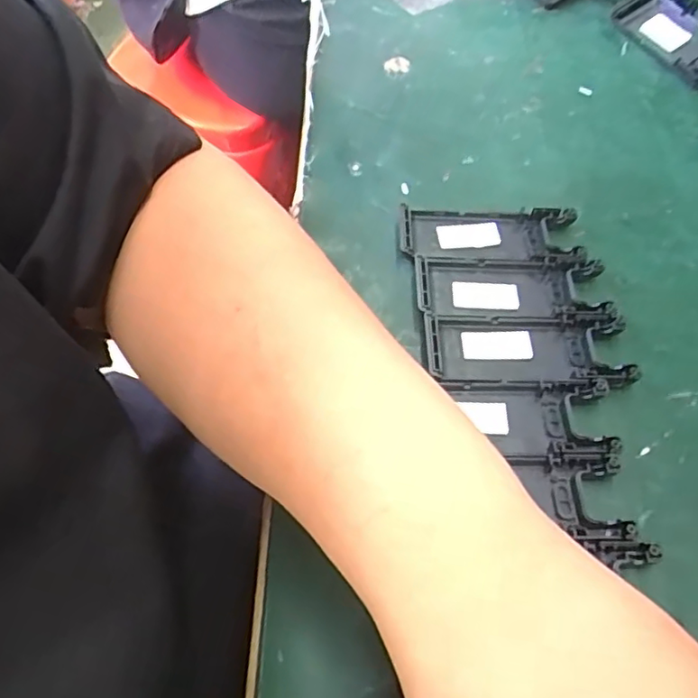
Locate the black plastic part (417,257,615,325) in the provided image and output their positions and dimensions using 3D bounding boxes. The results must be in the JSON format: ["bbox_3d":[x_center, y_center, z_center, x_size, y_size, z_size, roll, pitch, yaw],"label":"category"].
[{"bbox_3d":[0.087,-0.032,0.324,0.100,0.012,0.041,4,58,2],"label":"black plastic part"}]

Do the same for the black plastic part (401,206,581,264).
[{"bbox_3d":[0.080,-0.066,0.343,0.100,0.009,0.039,2,58,0],"label":"black plastic part"}]

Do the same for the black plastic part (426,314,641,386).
[{"bbox_3d":[0.091,0.001,0.305,0.100,0.013,0.040,3,58,1],"label":"black plastic part"}]

